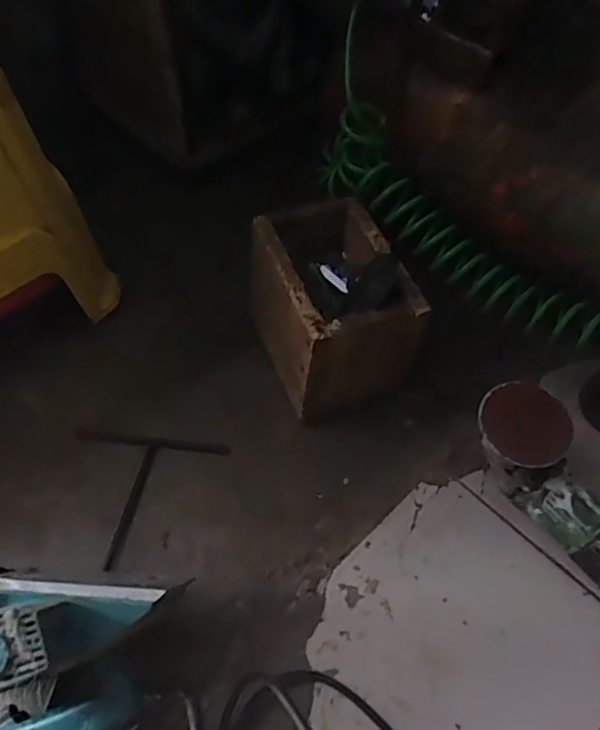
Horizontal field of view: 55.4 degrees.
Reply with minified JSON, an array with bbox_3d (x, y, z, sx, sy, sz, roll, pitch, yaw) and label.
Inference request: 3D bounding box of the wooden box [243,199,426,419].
[{"bbox_3d":[0.034,-0.065,0.713,0.144,0.192,0.198,-14,57,-14],"label":"wooden box"}]

